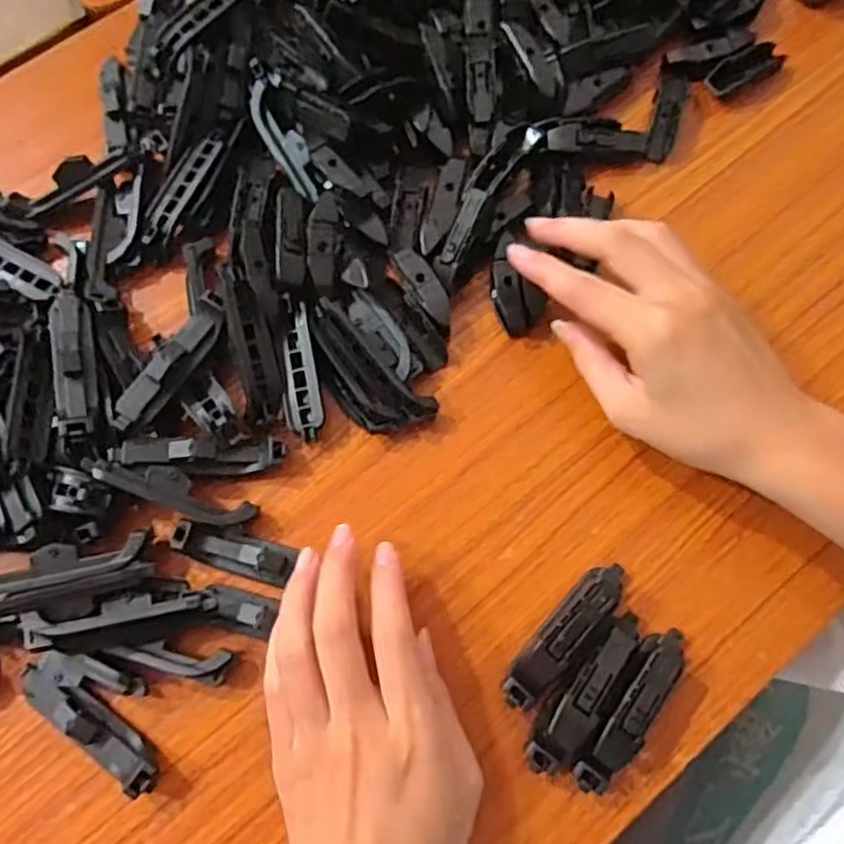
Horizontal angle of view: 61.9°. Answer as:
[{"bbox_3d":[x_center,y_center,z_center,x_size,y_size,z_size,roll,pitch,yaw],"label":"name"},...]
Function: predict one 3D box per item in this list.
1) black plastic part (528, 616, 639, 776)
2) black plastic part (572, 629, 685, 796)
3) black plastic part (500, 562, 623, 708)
[{"bbox_3d":[0.069,0.112,0.294,0.019,0.024,0.074,34,76,9],"label":"black plastic part"},{"bbox_3d":[0.088,0.118,0.294,0.015,0.021,0.075,35,76,9],"label":"black plastic part"},{"bbox_3d":[0.062,0.090,0.303,0.074,0.024,0.017,-44,79,-12],"label":"black plastic part"}]

